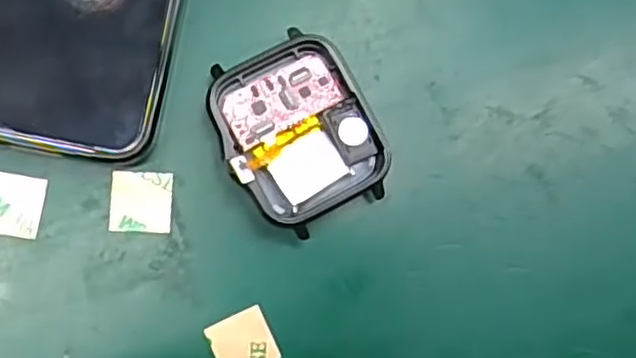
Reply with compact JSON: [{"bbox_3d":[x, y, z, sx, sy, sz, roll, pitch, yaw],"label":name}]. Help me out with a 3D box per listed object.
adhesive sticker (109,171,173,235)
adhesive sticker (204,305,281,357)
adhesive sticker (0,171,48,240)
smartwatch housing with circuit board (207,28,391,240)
[{"bbox_3d":[-0.045,0.006,0.173,0.015,0.004,0.015,3,84,-10],"label":"adhesive sticker"},{"bbox_3d":[-0.019,0.042,0.173,0.015,0.004,0.015,-24,89,-9],"label":"adhesive sticker"},{"bbox_3d":[-0.077,0.006,0.167,0.015,0.004,0.015,10,82,-7],"label":"adhesive sticker"},{"bbox_3d":[-0.005,-0.012,0.173,0.038,0.013,0.045,-29,88,-10],"label":"smartwatch housing with circuit board"}]

